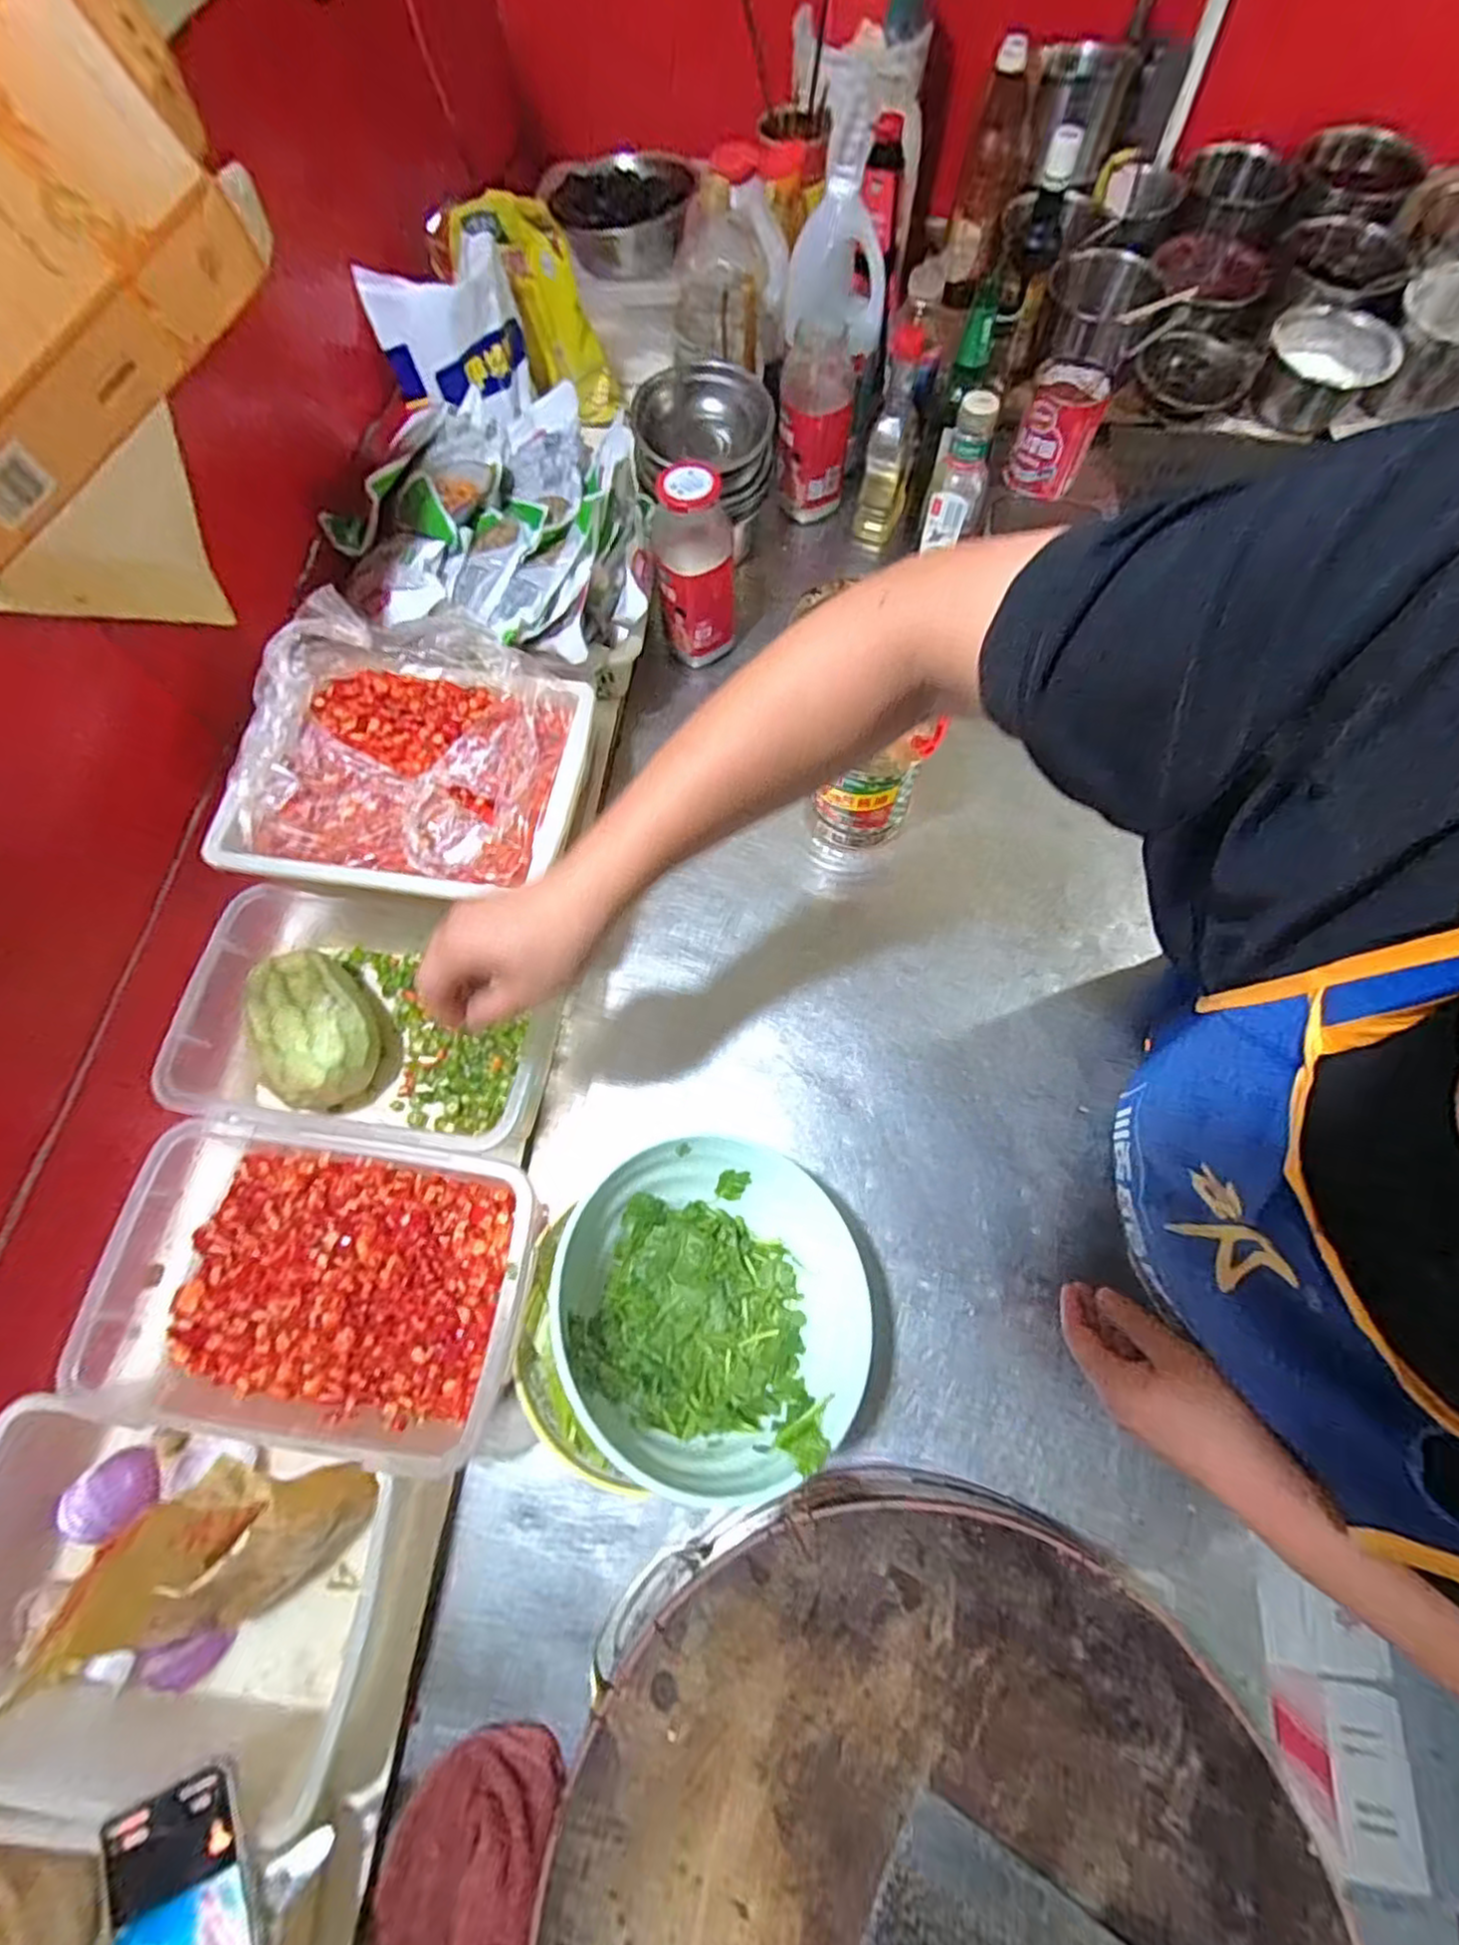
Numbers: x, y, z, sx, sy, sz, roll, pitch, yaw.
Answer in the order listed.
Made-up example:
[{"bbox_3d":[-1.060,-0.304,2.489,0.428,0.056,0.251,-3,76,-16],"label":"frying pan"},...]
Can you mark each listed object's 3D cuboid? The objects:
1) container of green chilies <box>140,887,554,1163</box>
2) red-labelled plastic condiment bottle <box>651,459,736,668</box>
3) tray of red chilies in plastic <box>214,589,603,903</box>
[{"bbox_3d":[-0.312,0.055,0.626,0.313,0.104,0.187,9,68,5],"label":"container of green chilies"},{"bbox_3d":[-0.037,-0.446,0.775,0.085,0.194,0.066,-9,69,-2],"label":"red-labelled plastic condiment bottle"},{"bbox_3d":[-0.265,-0.182,0.582,0.268,0.058,0.240,11,80,-3],"label":"tray of red chilies in plastic"}]

